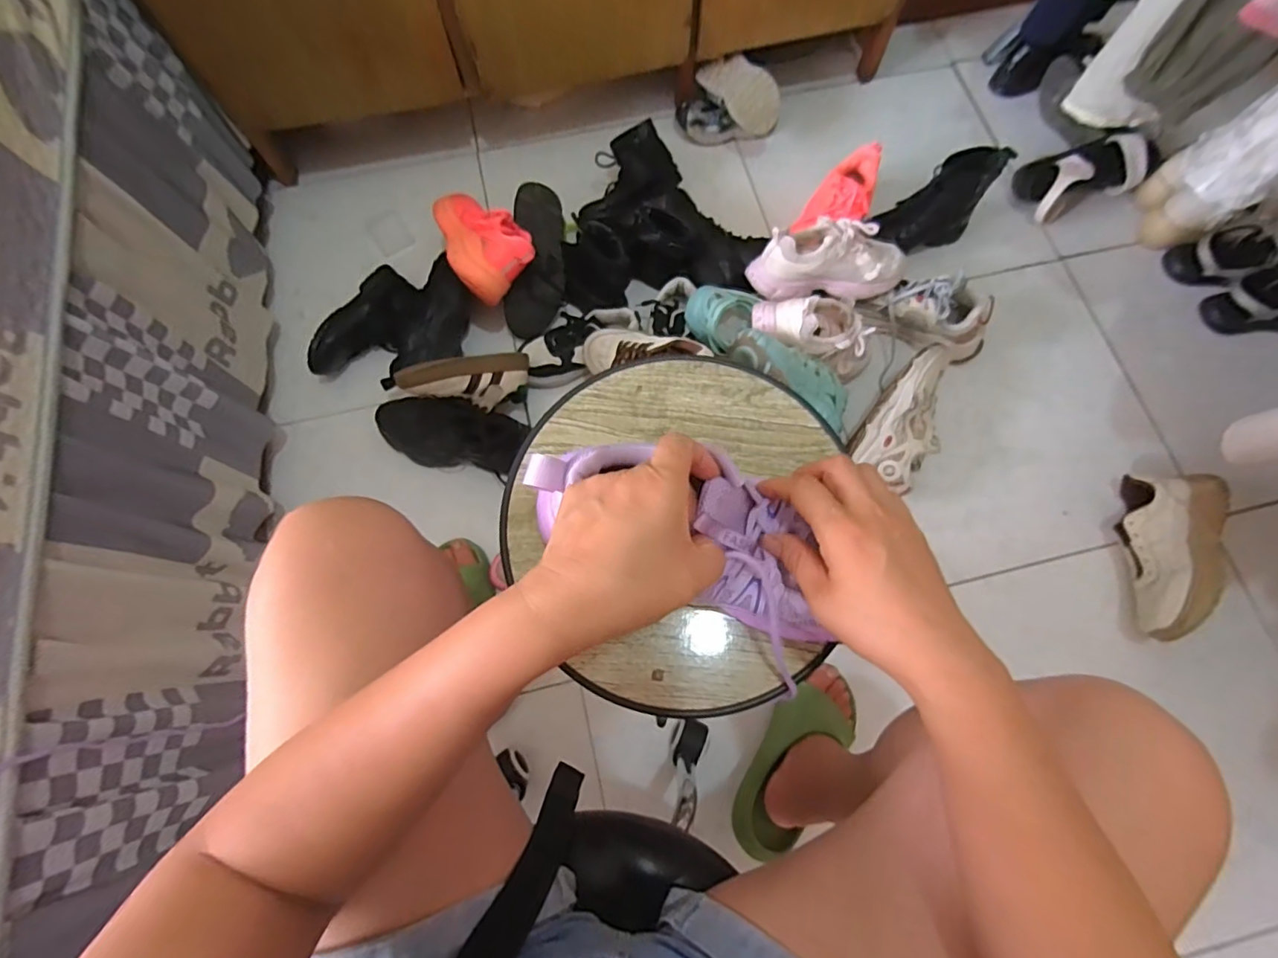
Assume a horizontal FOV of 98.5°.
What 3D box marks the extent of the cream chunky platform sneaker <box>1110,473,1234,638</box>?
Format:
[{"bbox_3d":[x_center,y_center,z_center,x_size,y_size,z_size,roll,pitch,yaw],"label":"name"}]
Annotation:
[{"bbox_3d":[0.750,0.105,0.787,0.099,0.098,0.248,18,74,5],"label":"cream chunky platform sneaker"}]

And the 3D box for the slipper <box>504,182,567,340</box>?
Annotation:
[{"bbox_3d":[-0.168,-0.362,0.919,0.091,0.054,0.240,6,96,-11],"label":"slipper"}]

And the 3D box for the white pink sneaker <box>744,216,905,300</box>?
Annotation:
[{"bbox_3d":[0.297,-0.336,0.846,0.247,0.086,0.096,0,73,0],"label":"white pink sneaker"}]

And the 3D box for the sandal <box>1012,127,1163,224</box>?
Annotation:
[{"bbox_3d":[0.804,-0.552,0.994,0.221,0.095,0.107,-20,74,-6],"label":"sandal"}]

